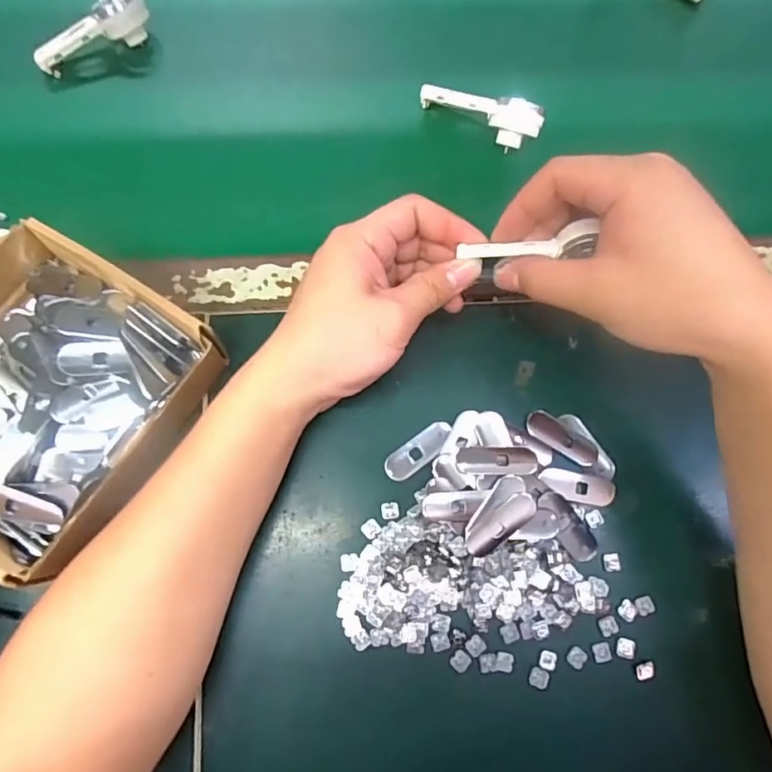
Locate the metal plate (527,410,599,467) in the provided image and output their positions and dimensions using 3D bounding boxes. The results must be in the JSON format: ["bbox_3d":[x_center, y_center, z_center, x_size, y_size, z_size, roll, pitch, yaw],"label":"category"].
[{"bbox_3d":[0.116,0.035,0.356,0.050,0.006,0.019,39,79,8],"label":"metal plate"}]

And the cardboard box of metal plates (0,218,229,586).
[{"bbox_3d":[-0.202,0.007,0.326,0.156,0.060,0.168,31,78,6],"label":"cardboard box of metal plates"}]

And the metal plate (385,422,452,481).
[{"bbox_3d":[0.021,0.042,0.350,0.049,0.005,0.018,-36,80,-9],"label":"metal plate"}]

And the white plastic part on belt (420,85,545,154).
[{"bbox_3d":[0.070,-0.203,0.402,0.093,0.023,0.024,19,77,3],"label":"white plastic part on belt"}]

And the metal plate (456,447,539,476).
[{"bbox_3d":[0.071,0.048,0.343,0.050,0.009,0.018,2,76,-1],"label":"metal plate"}]

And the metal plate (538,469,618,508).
[{"bbox_3d":[0.123,0.065,0.346,0.049,0.004,0.018,12,76,2],"label":"metal plate"}]

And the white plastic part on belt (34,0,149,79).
[{"bbox_3d":[-0.227,-0.272,0.417,0.092,0.031,0.020,-33,78,-9],"label":"white plastic part on belt"}]

